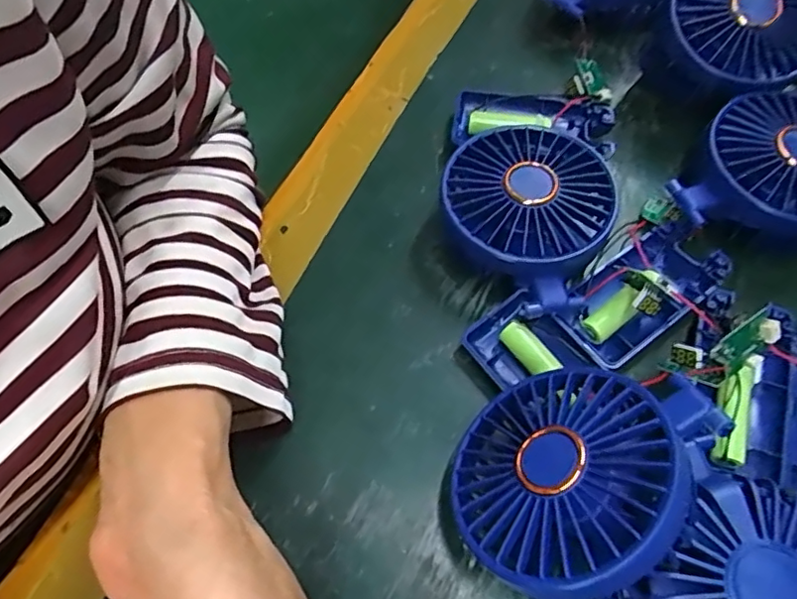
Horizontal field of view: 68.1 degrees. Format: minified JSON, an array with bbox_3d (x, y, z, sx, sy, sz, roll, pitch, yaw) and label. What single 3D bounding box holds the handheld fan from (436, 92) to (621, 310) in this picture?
[{"bbox_3d":[0.068,-0.068,0.320,0.090,0.046,0.144,13,64,8],"label":"handheld fan"}]

